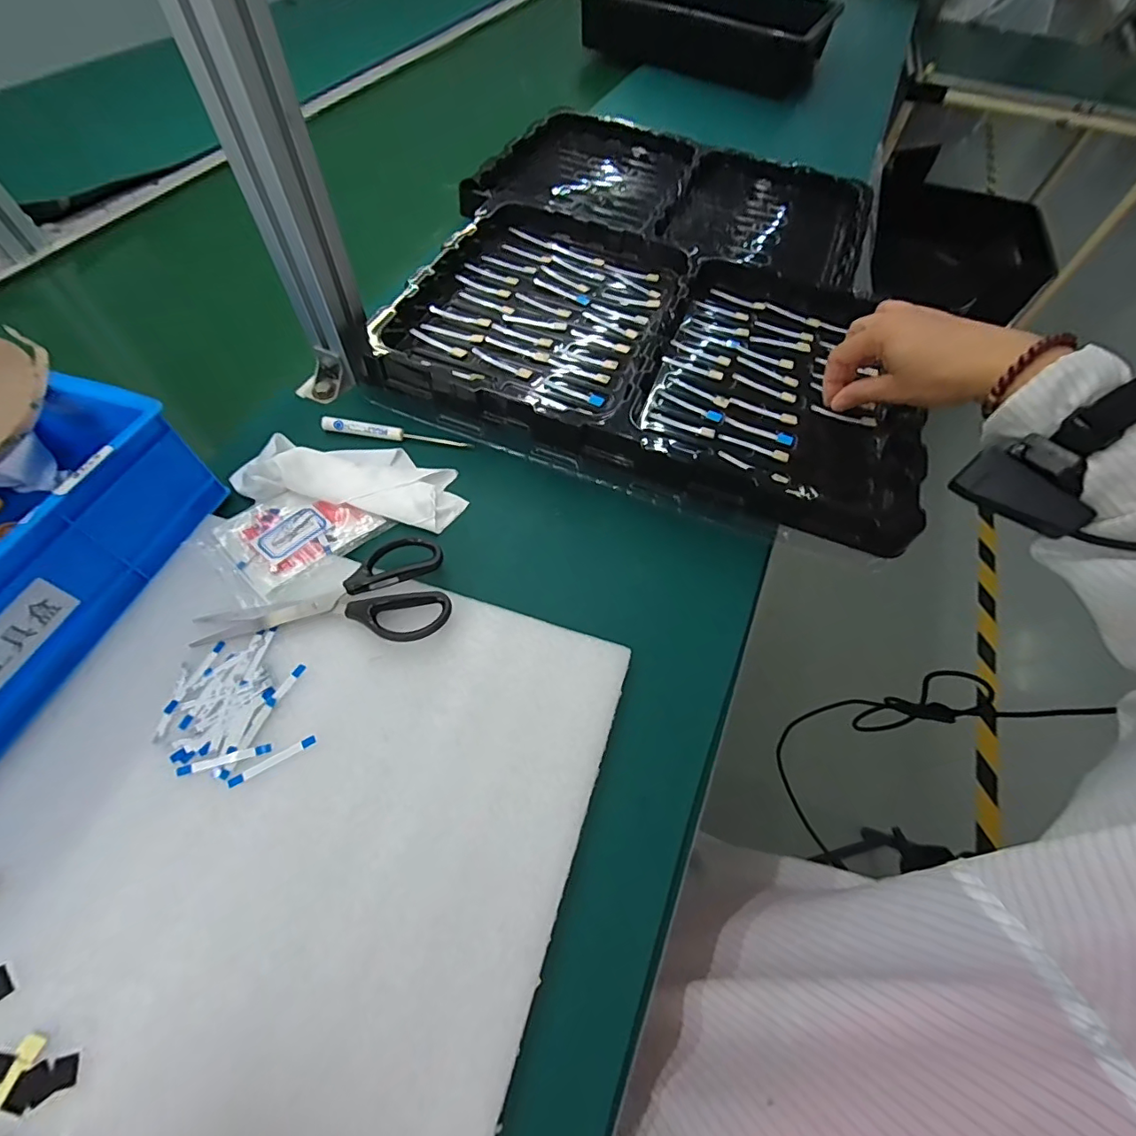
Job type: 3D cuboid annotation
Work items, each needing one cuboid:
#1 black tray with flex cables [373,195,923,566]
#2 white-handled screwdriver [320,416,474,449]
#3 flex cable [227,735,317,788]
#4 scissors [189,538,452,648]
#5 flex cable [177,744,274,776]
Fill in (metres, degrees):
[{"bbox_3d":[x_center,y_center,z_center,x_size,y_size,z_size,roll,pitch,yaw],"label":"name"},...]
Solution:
[{"bbox_3d":[0.086,-0.212,0.485,0.464,0.045,0.317,20,60,8],"label":"black tray with flex cables"},{"bbox_3d":[-0.147,-0.116,0.436,0.125,0.011,0.013,6,59,0],"label":"white-handled screwdriver"},{"bbox_3d":[-0.175,0.114,0.301,0.049,0.004,0.006,-26,64,-18],"label":"flex cable"},{"bbox_3d":[-0.164,0.025,0.344,0.160,0.014,0.071,-12,61,-10],"label":"scissors"},{"bbox_3d":[-0.201,0.112,0.297,0.048,0.004,0.006,-14,61,-12],"label":"flex cable"}]

